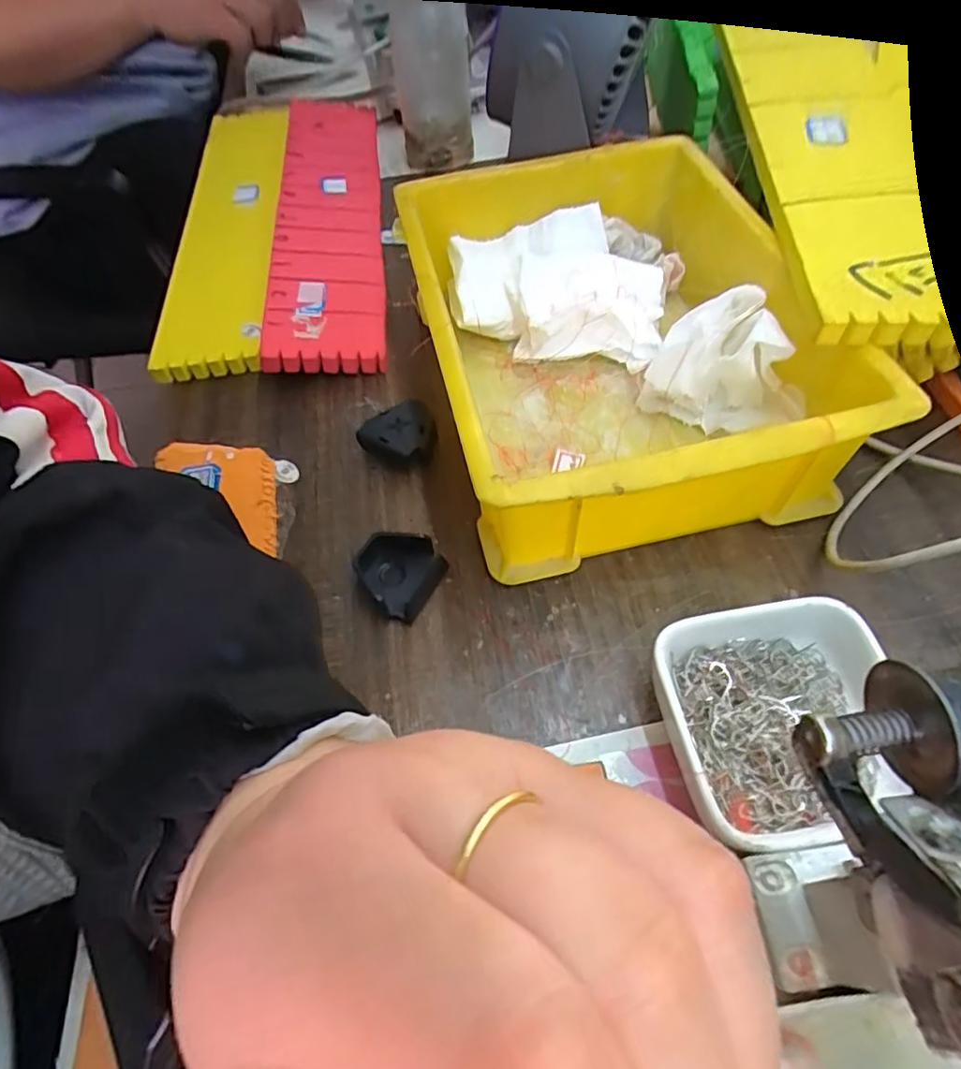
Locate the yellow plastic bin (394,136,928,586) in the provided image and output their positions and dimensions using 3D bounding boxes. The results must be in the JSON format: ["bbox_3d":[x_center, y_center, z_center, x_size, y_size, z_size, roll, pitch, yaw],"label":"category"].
[{"bbox_3d":[0.063,-0.105,0.320,0.180,0.074,0.249,-14,57,-5],"label":"yellow plastic bin"}]

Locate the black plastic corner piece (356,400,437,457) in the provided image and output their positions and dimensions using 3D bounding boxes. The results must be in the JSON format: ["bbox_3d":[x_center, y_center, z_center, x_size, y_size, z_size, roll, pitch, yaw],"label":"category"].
[{"bbox_3d":[-0.045,-0.053,0.327,0.040,0.019,0.034,-15,57,-6],"label":"black plastic corner piece"}]

